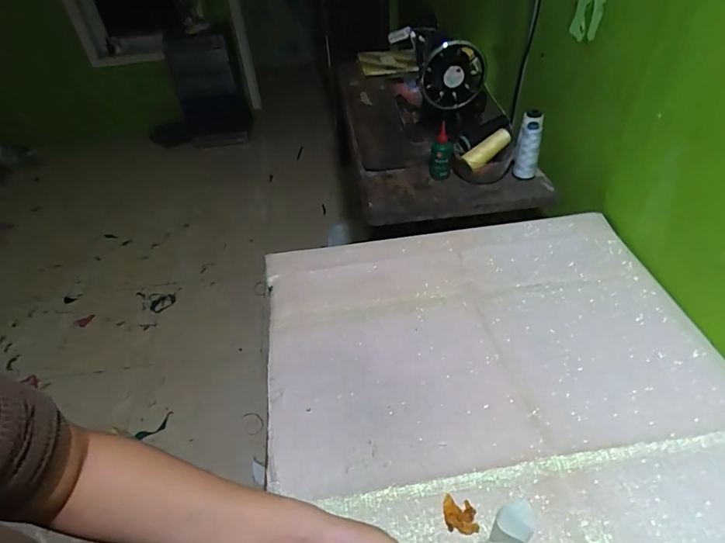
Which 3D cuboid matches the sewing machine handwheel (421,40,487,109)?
[{"bbox_3d":[0.189,-0.406,0.954,0.134,0.129,0.038,-5,43,0],"label":"sewing machine handwheel"}]

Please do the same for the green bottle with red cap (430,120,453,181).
[{"bbox_3d":[0.163,-0.252,0.945,0.043,0.127,0.048,4,44,9],"label":"green bottle with red cap"}]

